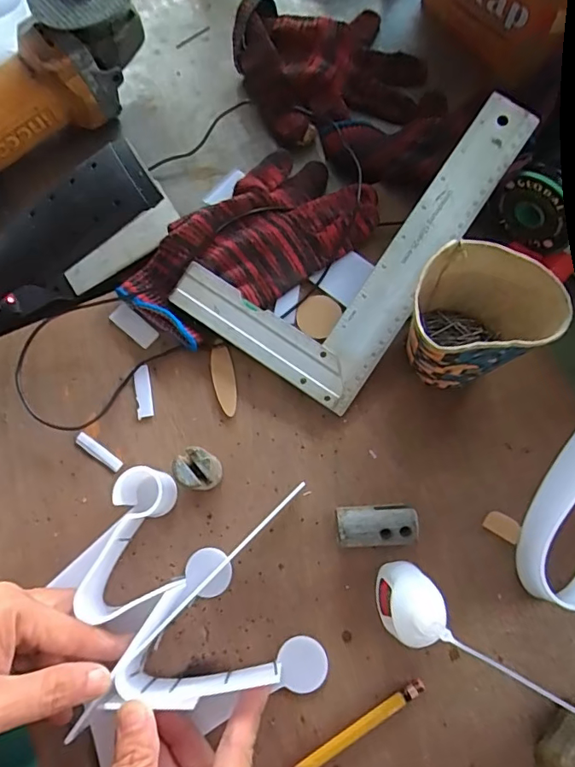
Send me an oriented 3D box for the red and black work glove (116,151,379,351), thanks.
[{"bbox_3d":[-0.022,-0.105,0.378,0.188,0.026,0.101,-45,77,-7],"label":"red and black work glove"}]

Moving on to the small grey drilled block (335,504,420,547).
[{"bbox_3d":[0.057,0.092,0.322,0.050,0.023,0.024,-3,76,3],"label":"small grey drilled block"}]

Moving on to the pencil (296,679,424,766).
[{"bbox_3d":[0.043,0.211,0.301,0.095,0.008,0.009,-32,76,-4],"label":"pencil"}]

